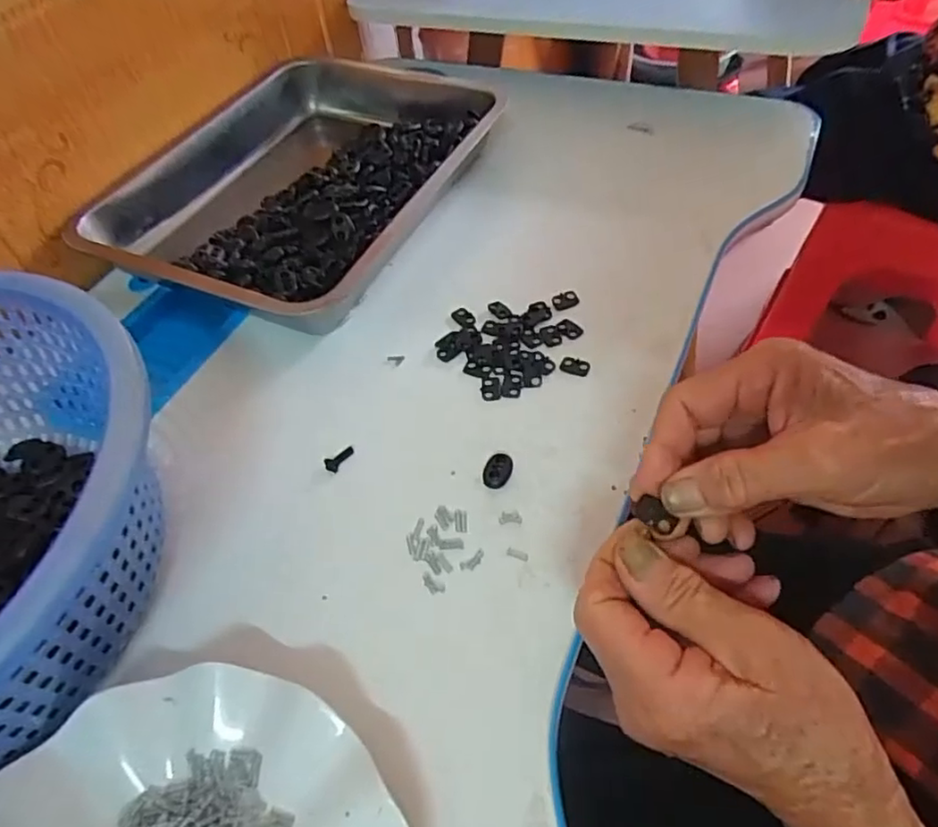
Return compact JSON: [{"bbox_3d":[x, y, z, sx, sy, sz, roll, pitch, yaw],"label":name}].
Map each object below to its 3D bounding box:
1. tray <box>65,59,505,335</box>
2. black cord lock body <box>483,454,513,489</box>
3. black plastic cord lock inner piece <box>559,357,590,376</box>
[{"bbox_3d":[-0.130,-0.193,0.508,0.242,0.052,0.314,19,55,20],"label":"tray"},{"bbox_3d":[0.016,0.031,0.344,0.015,0.004,0.022,11,53,15],"label":"black cord lock body"},{"bbox_3d":[0.067,-0.031,0.388,0.018,0.004,0.013,16,54,18],"label":"black plastic cord lock inner piece"}]

